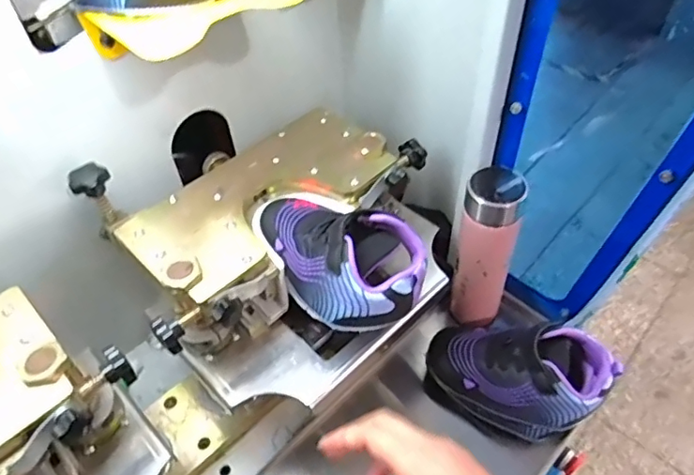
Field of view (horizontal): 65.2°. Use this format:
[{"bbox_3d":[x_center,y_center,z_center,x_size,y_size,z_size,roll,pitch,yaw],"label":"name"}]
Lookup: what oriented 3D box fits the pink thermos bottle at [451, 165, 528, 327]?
[{"bbox_3d":[0.166,0.015,0.657,0.060,0.214,0.077,8,50,11],"label":"pink thermos bottle"}]

